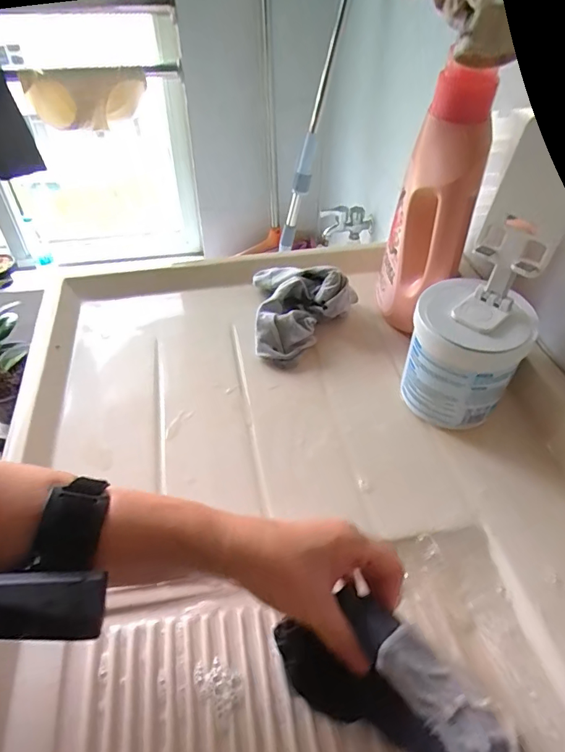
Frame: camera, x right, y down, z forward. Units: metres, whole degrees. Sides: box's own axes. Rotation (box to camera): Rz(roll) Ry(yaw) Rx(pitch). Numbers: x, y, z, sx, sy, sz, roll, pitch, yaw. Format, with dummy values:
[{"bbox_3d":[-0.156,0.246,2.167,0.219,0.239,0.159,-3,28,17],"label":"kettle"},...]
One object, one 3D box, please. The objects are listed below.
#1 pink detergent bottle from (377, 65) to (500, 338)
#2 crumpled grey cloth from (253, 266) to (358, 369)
[{"bbox_3d":[0.164,-0.169,0.522,0.079,0.283,0.092,14,47,12],"label":"pink detergent bottle"},{"bbox_3d":[0.026,-0.086,0.599,0.126,0.076,0.145,3,46,2],"label":"crumpled grey cloth"}]

